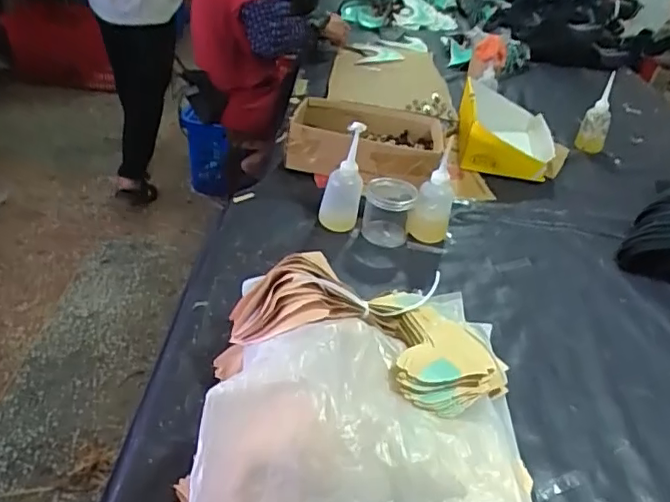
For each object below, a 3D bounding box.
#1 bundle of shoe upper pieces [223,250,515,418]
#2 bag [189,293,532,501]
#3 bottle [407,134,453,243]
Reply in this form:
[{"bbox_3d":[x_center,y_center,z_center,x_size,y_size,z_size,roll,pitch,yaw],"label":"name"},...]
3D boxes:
[{"bbox_3d":[0.052,0.104,0.636,0.336,0.091,0.158,19,35,-4],"label":"bundle of shoe upper pieces"},{"bbox_3d":[0.033,0.176,0.563,0.321,0.140,0.334,4,35,-6],"label":"bag"},{"bbox_3d":[0.165,-0.091,0.939,0.068,0.160,0.056,13,35,6],"label":"bottle"}]

